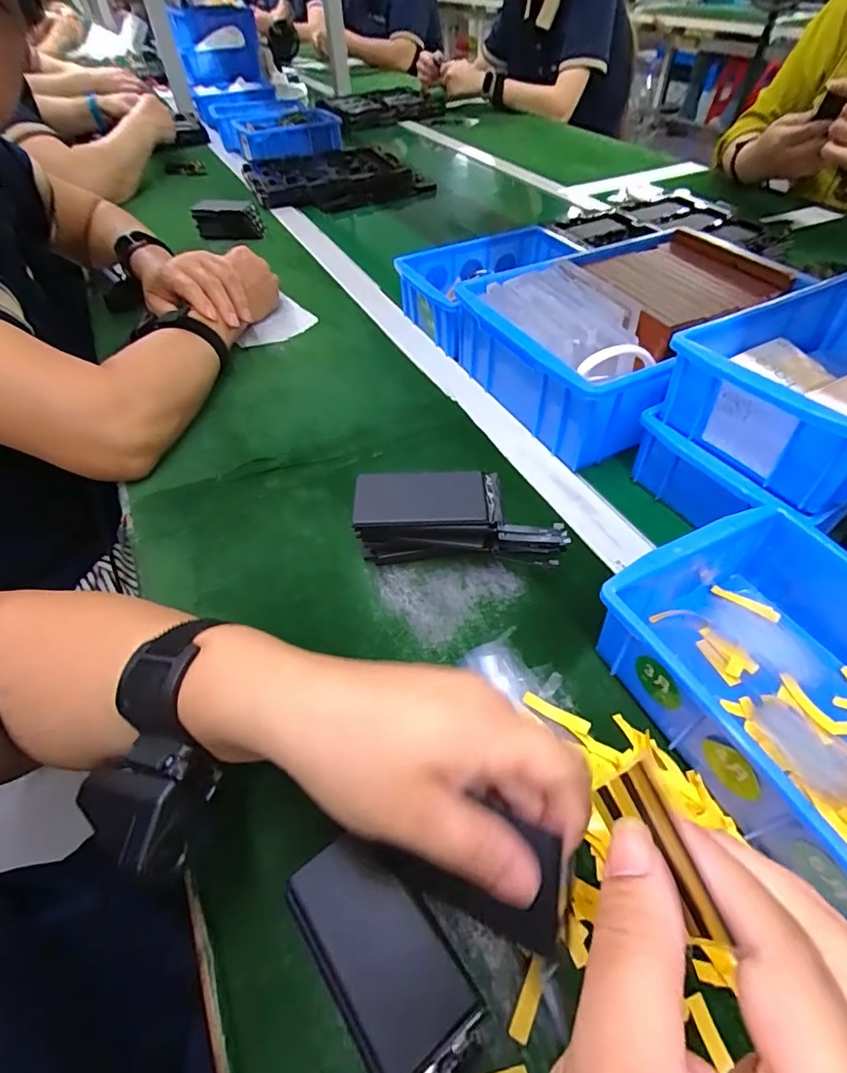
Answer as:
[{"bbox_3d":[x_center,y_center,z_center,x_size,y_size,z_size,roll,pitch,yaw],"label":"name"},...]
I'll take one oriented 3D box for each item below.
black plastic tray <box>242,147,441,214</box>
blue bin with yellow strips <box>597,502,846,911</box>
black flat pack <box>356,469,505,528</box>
[{"bbox_3d":[-0.163,-0.679,0.942,0.312,0.034,0.246,-17,50,-13],"label":"black plastic tray"},{"bbox_3d":[0.198,0.086,0.247,0.138,0.066,0.200,-20,51,-15],"label":"blue bin with yellow strips"},{"bbox_3d":[0.003,-0.024,0.318,0.090,0.011,0.041,-1,50,2],"label":"black flat pack"}]

